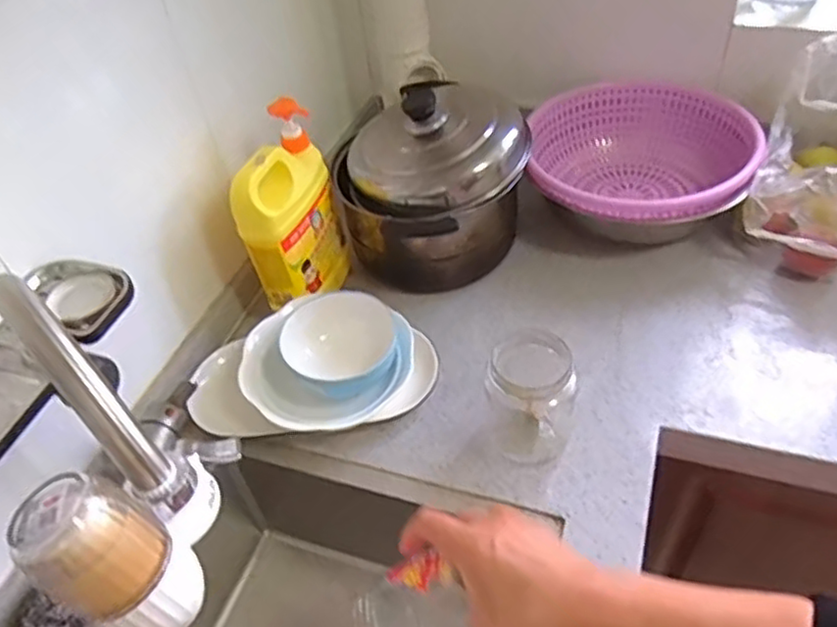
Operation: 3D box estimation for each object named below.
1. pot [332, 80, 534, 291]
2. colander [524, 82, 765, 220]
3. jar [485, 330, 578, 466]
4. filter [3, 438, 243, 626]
[{"bbox_3d":[0.018,-0.173,0.898,0.228,0.202,0.248,-4,46,4],"label":"pot"},{"bbox_3d":[0.305,-0.203,0.953,0.286,0.118,0.297,0,46,7],"label":"colander"},{"bbox_3d":[0.116,0.087,0.686,0.076,0.127,0.073,-4,46,4],"label":"jar"},{"bbox_3d":[-0.149,0.108,0.388,0.073,0.098,0.138,12,49,18],"label":"filter"}]

